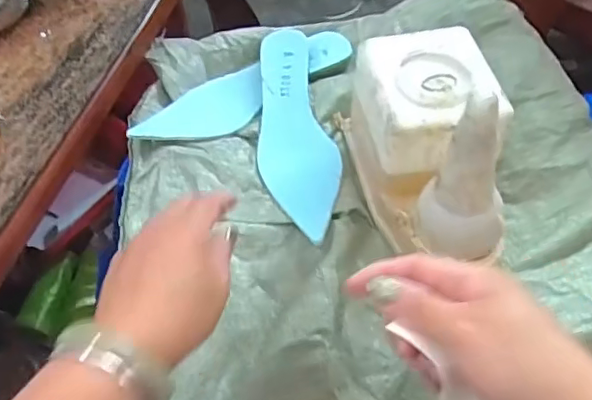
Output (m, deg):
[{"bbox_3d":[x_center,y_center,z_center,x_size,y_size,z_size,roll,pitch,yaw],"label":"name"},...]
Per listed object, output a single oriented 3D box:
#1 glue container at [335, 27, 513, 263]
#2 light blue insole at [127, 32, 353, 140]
[{"bbox_3d":[0.108,-0.055,0.466,0.120,0.148,0.199,1,57,1],"label":"glue container"},{"bbox_3d":[-0.049,-0.118,0.599,0.252,0.027,0.067,-26,60,-15],"label":"light blue insole"}]

